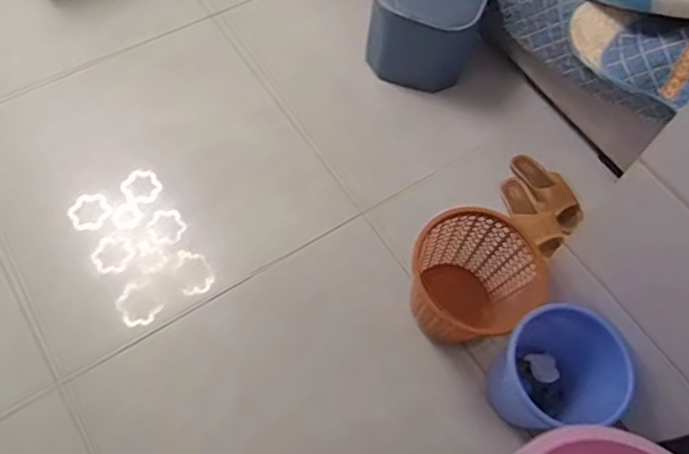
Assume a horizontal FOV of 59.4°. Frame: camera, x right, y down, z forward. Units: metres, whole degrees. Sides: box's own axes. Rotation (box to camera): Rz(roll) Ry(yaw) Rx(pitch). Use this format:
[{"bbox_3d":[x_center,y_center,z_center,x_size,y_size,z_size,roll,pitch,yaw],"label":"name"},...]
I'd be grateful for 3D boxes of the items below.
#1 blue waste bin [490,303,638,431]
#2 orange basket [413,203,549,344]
[{"bbox_3d":[0.431,0.310,1.277,0.249,0.253,0.218,-8,63,-8],"label":"blue waste bin"},{"bbox_3d":[0.267,0.127,1.350,0.285,0.244,0.254,-29,68,-18],"label":"orange basket"}]

